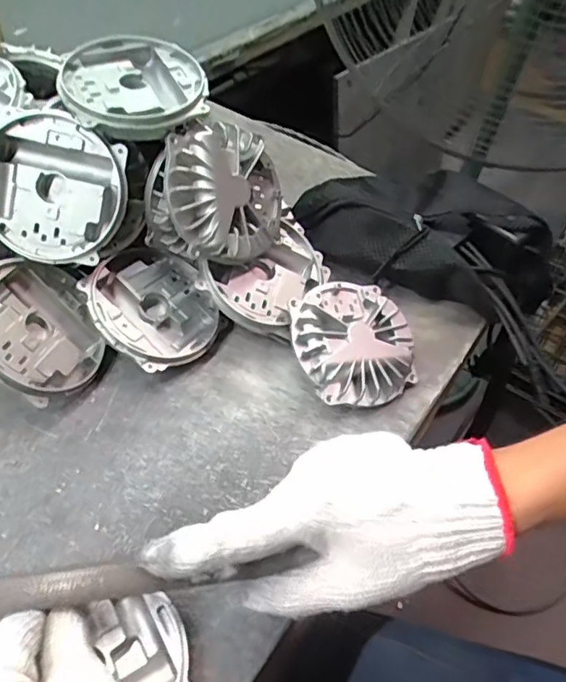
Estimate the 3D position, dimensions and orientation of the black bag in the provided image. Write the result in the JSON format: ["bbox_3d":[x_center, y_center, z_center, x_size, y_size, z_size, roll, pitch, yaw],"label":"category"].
[{"bbox_3d":[0.142,-0.106,0.580,0.265,0.068,0.131,20,50,10],"label":"black bag"}]

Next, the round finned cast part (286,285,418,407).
[{"bbox_3d":[0.058,0.002,0.480,0.106,0.032,0.106,10,59,-16],"label":"round finned cast part"}]

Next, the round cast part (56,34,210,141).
[{"bbox_3d":[-0.116,-0.196,0.445,0.104,0.021,0.106,4,56,-6],"label":"round cast part"}]

